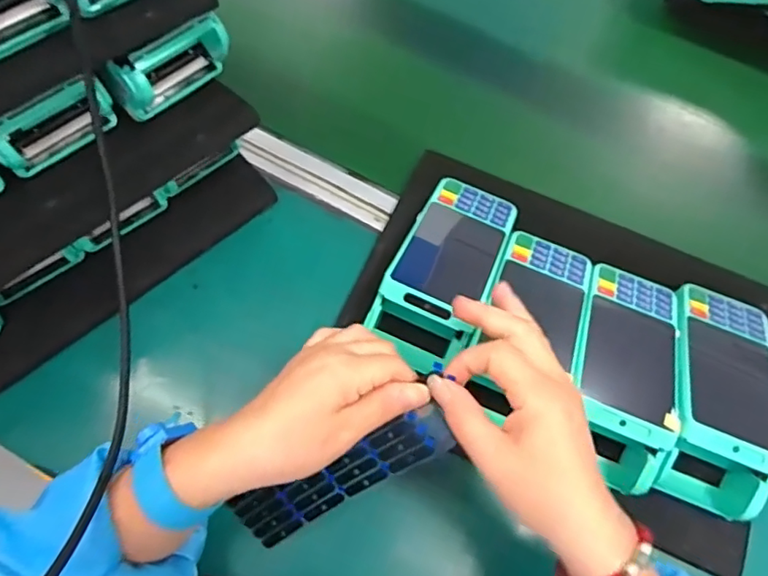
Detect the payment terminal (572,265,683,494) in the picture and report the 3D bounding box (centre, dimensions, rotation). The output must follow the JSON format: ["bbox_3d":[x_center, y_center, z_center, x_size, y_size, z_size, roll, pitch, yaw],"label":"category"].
[{"bbox_3d":[0.185,0.060,0.419,0.084,0.061,0.180,15,69,4],"label":"payment terminal"}]

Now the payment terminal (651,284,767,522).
[{"bbox_3d":[0.255,0.077,0.418,0.081,0.066,0.175,21,69,7],"label":"payment terminal"}]

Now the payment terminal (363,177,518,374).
[{"bbox_3d":[0.051,-0.018,0.444,0.077,0.066,0.167,22,70,7],"label":"payment terminal"}]

